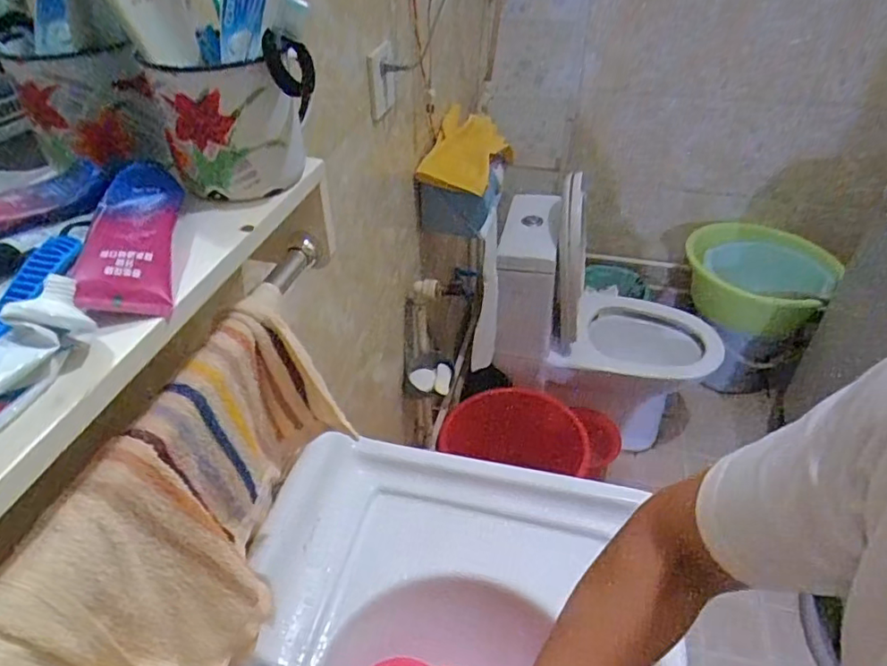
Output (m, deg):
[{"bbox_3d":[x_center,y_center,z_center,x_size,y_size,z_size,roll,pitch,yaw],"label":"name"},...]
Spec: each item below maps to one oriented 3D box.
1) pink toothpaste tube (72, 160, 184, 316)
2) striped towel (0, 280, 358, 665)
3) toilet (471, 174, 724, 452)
[{"bbox_3d":[-0.184,-0.059,0.341,0.047,0.024,0.141,-9,40,-10],"label":"pink toothpaste tube"},{"bbox_3d":[-0.151,0.122,0.375,0.051,0.178,0.274,9,41,11],"label":"striped towel"},{"bbox_3d":[0.451,-0.036,1.642,0.655,0.679,0.361,0,40,1],"label":"toilet"}]

